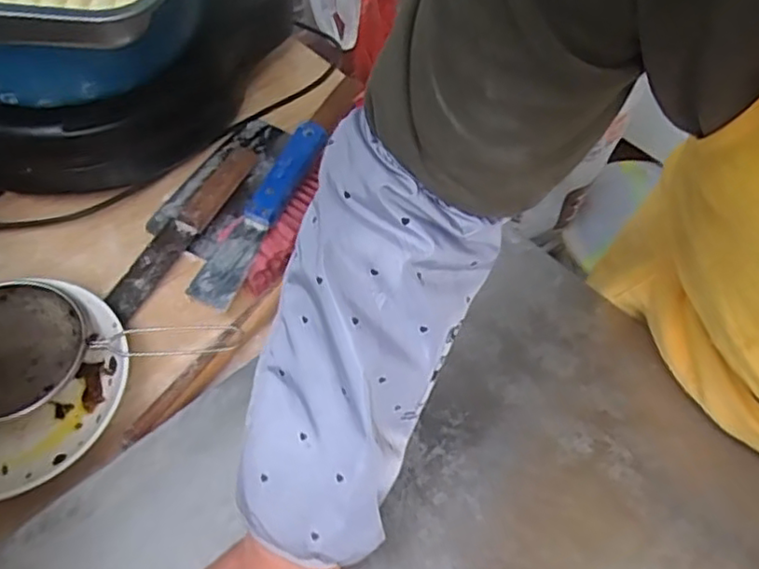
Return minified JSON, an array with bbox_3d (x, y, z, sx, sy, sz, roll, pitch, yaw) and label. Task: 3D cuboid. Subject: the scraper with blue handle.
[{"bbox_3d":[-0.116,-0.073,0.625,0.043,0.018,0.211,26,75,14],"label":"scraper with blue handle"}]

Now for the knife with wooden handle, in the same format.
[{"bbox_3d":[-0.200,-0.068,0.648,0.047,0.022,0.230,24,57,13],"label":"knife with wooden handle"}]

